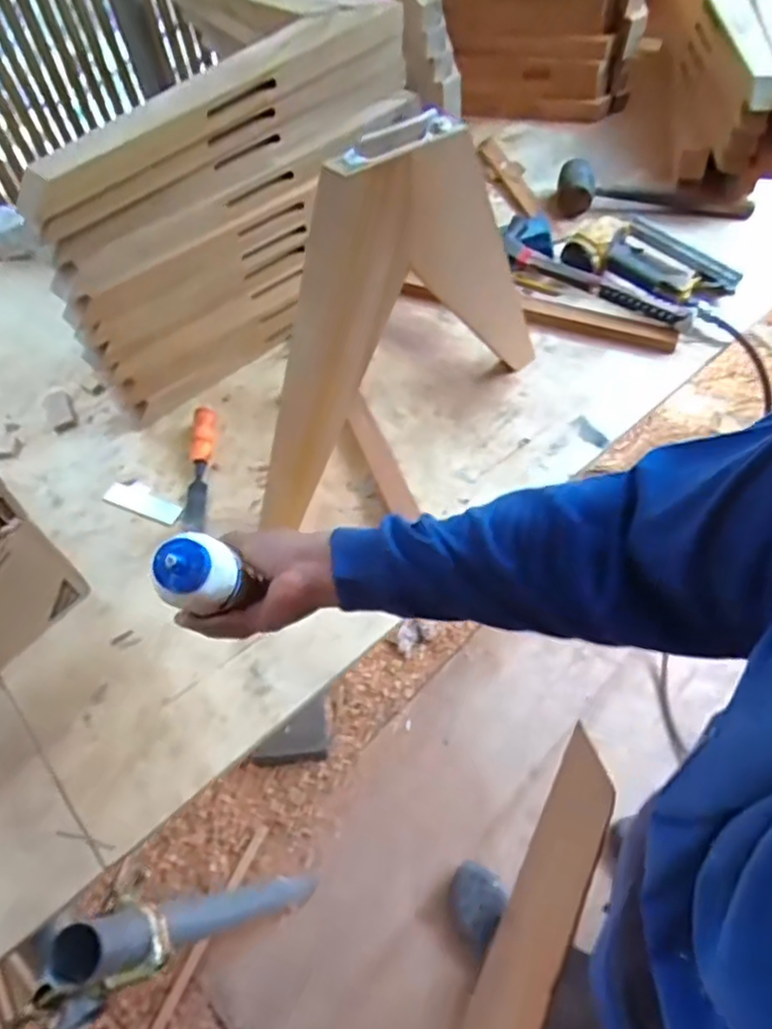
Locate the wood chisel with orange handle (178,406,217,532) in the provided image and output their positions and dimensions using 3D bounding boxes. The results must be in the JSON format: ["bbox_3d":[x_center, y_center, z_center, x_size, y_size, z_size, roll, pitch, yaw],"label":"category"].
[{"bbox_3d":[-0.245,-0.061,0.860,0.030,0.024,0.181,-2,58,1],"label":"wood chisel with orange handle"}]

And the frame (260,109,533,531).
[{"bbox_3d":[0.020,-0.216,0.732,0.130,0.396,0.385,31,64,20],"label":"frame"}]

